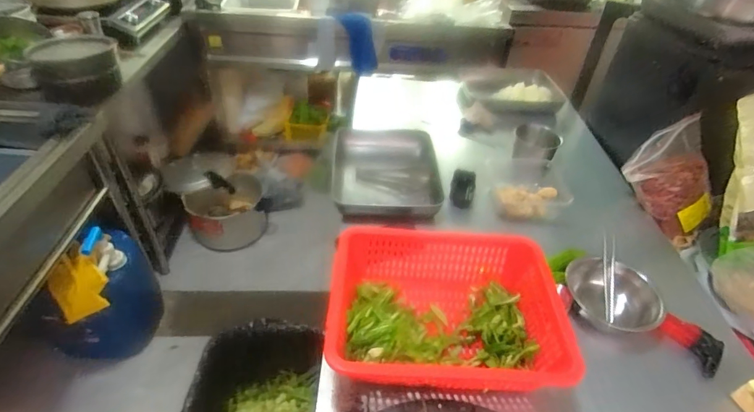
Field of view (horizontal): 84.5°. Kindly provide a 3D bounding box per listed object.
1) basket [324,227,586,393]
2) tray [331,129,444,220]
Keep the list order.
[{"bbox_3d":[0.100,0.160,0.630,0.328,0.106,0.255,3,41,-1],"label":"basket"},{"bbox_3d":[0.020,-0.083,0.973,0.253,0.062,0.316,3,41,-1],"label":"tray"}]

